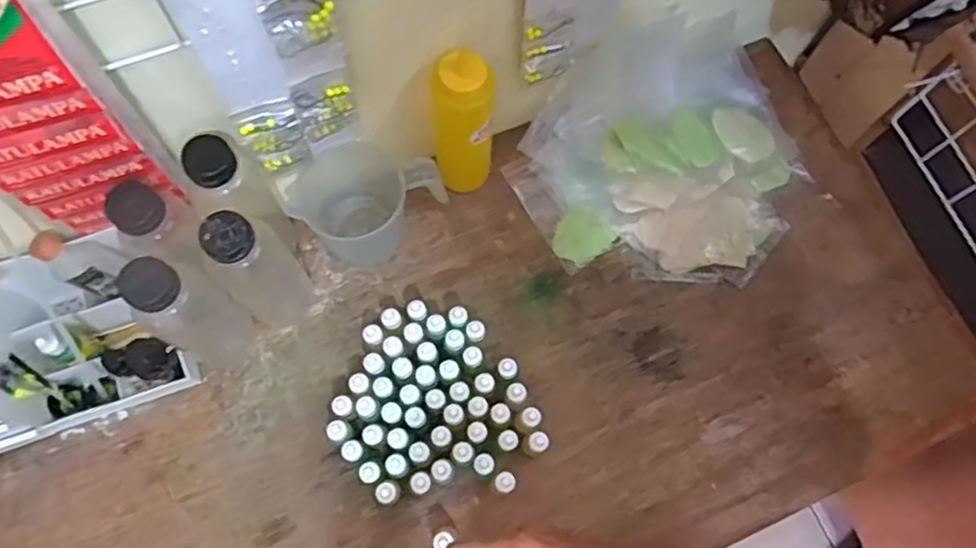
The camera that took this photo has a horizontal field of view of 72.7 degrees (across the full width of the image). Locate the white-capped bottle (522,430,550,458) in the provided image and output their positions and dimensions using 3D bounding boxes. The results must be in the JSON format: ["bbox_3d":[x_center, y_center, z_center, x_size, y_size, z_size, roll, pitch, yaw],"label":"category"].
[{"bbox_3d":[0.046,0.164,0.638,0.020,0.055,0.020,1,71,-2],"label":"white-capped bottle"}]

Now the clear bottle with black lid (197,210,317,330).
[{"bbox_3d":[-0.218,-0.006,0.616,0.065,0.198,0.061,1,71,-2],"label":"clear bottle with black lid"}]

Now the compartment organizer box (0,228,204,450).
[{"bbox_3d":[-0.420,0.068,0.626,0.232,0.114,0.151,-21,73,-9],"label":"compartment organizer box"}]

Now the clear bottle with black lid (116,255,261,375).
[{"bbox_3d":[-0.268,0.035,0.591,0.063,0.199,0.064,1,71,-2],"label":"clear bottle with black lid"}]

